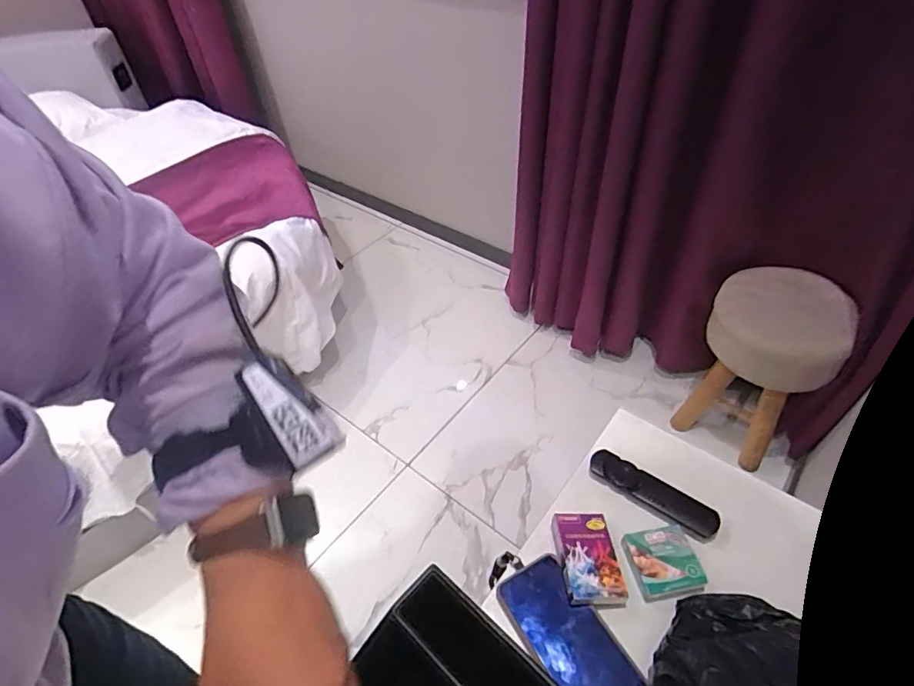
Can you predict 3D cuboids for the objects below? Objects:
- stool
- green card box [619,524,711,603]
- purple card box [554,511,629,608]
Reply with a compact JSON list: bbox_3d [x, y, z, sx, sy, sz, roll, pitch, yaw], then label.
[{"bbox_3d":[0.720,0.043,1.227,0.259,0.399,0.251,23,54,21],"label":"stool"},{"bbox_3d":[0.216,0.229,0.525,0.066,0.014,0.068,-10,49,-6],"label":"green card box"},{"bbox_3d":[0.138,0.224,0.526,0.057,0.020,0.094,-4,49,-1],"label":"purple card box"}]

